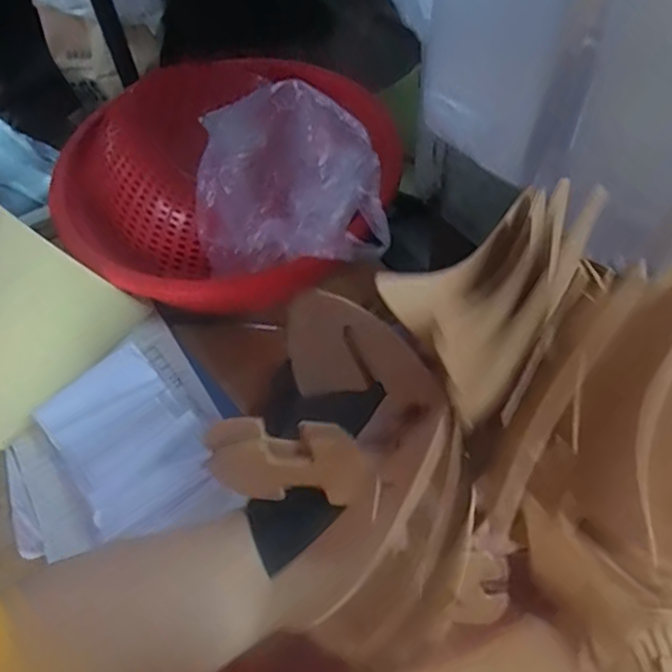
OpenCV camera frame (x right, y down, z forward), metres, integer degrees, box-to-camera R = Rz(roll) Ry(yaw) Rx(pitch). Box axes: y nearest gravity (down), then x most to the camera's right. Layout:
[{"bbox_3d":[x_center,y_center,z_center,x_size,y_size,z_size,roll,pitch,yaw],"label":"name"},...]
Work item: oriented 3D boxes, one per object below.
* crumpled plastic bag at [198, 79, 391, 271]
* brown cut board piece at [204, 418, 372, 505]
[{"bbox_3d":[-0.042,-0.148,0.603,0.180,0.162,0.080,1,54,5],"label":"crumpled plastic bag"},{"bbox_3d":[-0.025,0.059,0.283,0.081,0.039,0.008,-4,9,23],"label":"brown cut board piece"}]

